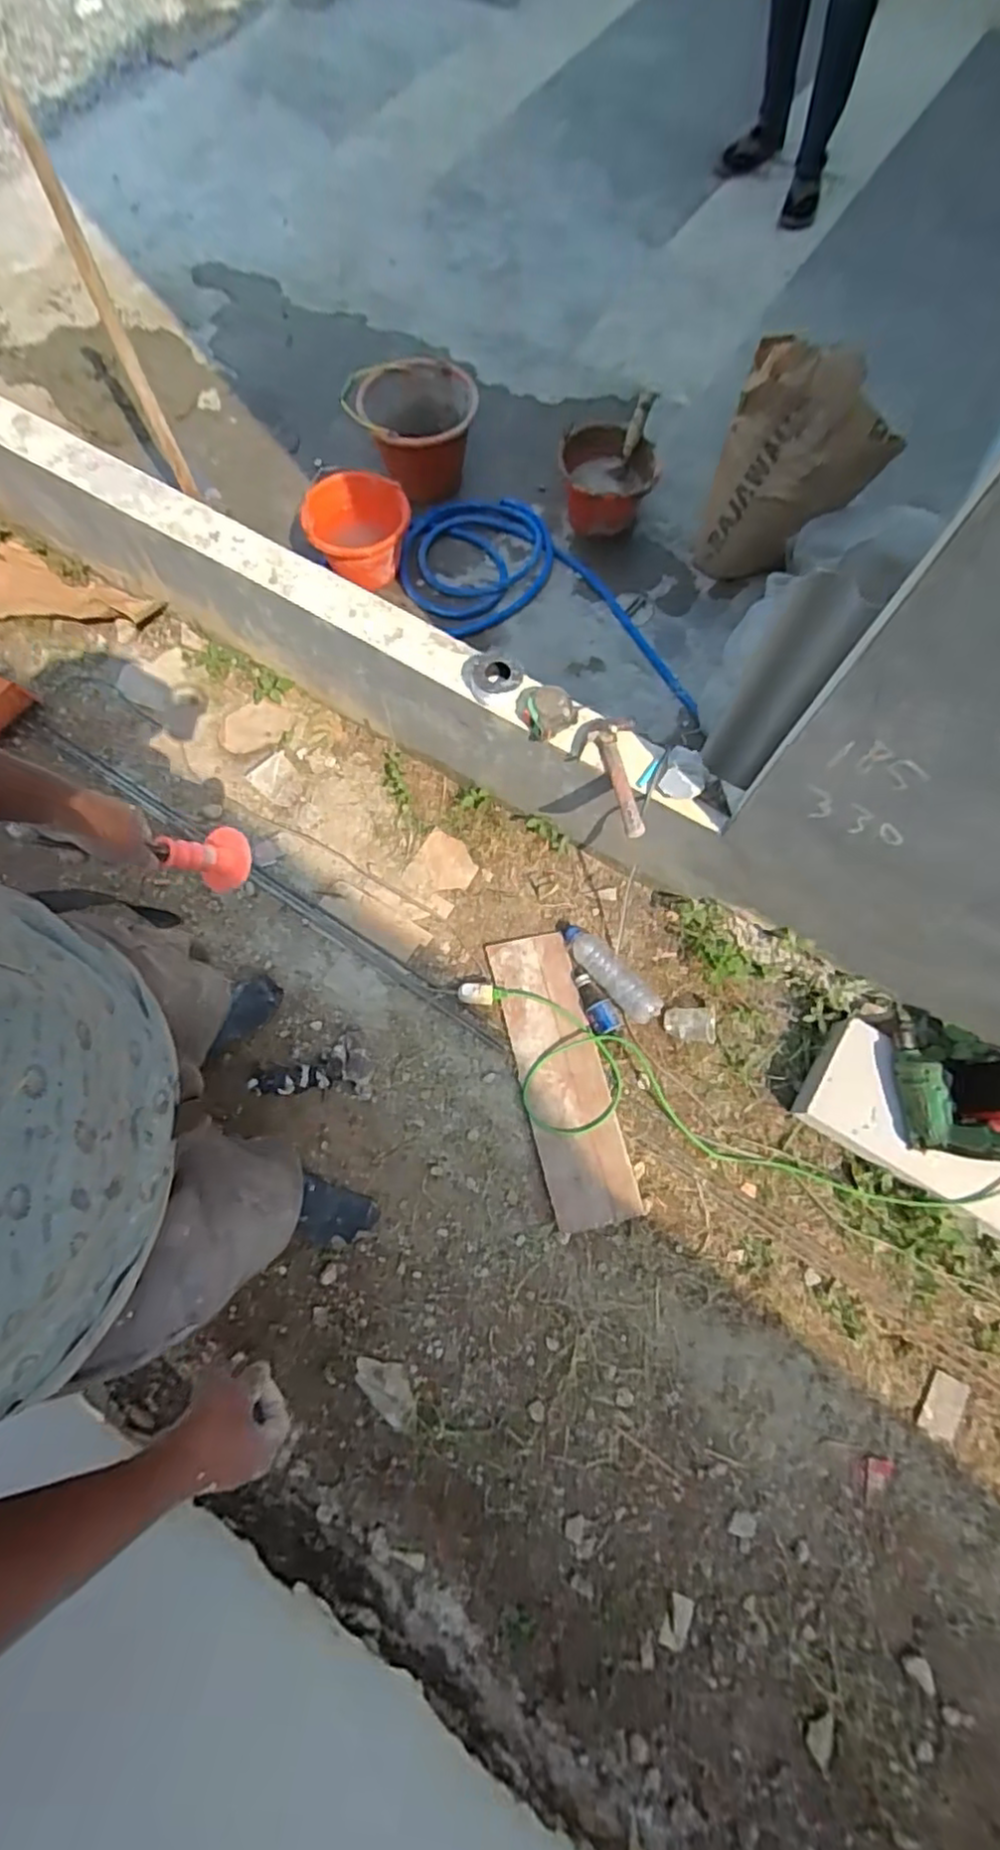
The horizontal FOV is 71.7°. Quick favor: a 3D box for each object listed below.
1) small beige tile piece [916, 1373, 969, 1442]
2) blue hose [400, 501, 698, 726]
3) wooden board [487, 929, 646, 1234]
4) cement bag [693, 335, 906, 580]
[{"bbox_3d":[0.729,0.791,1.138,0.054,0.015,0.093,29,73,8],"label":"small beige tile piece"},{"bbox_3d":[0.148,-0.801,1.674,0.849,0.067,0.386,27,73,7],"label":"blue hose"},{"bbox_3d":[0.113,0.275,1.293,0.158,0.027,0.536,-12,72,-5],"label":"wooden board"},{"bbox_3d":[0.607,-0.955,1.504,0.332,0.503,0.129,36,74,10],"label":"cement bag"}]

